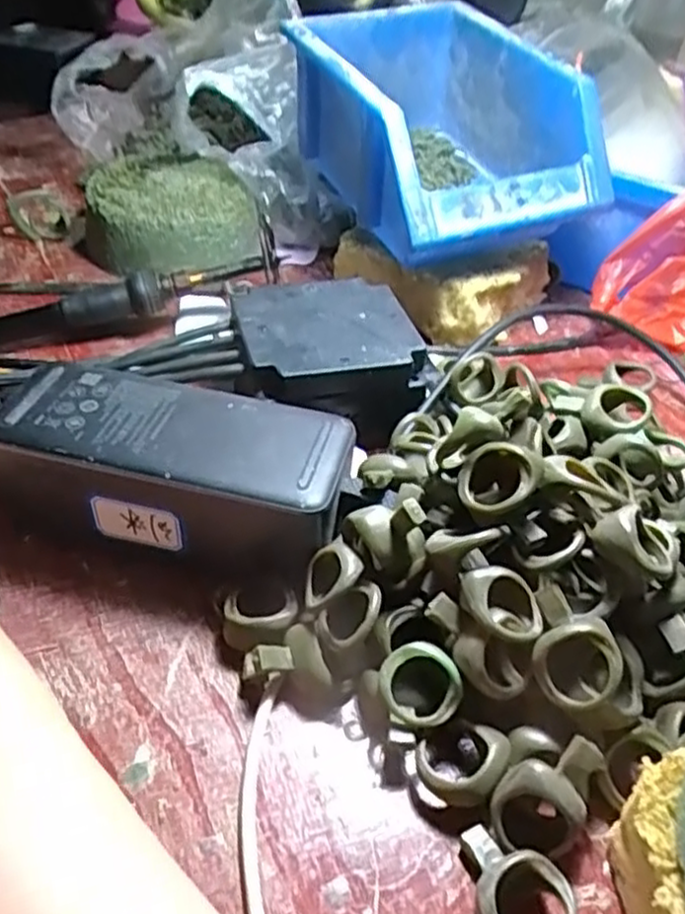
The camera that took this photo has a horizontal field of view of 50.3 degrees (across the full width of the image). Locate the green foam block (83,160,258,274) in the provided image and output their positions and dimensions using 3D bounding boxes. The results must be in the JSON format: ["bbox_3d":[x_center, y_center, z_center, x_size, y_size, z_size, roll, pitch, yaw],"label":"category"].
[{"bbox_3d":[-0.109,-0.154,0.460,0.098,0.042,0.097,-16,45,-22],"label":"green foam block"}]

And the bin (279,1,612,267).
[{"bbox_3d":[0.055,-0.193,0.427,0.125,0.084,0.194,-12,44,-17],"label":"bin"}]

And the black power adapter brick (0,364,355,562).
[{"bbox_3d":[-0.063,0.009,0.280,0.126,0.051,0.054,11,41,7],"label":"black power adapter brick"}]

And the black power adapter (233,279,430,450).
[{"bbox_3d":[-0.007,-0.046,0.344,0.080,0.038,0.084,-6,42,-12],"label":"black power adapter"}]

